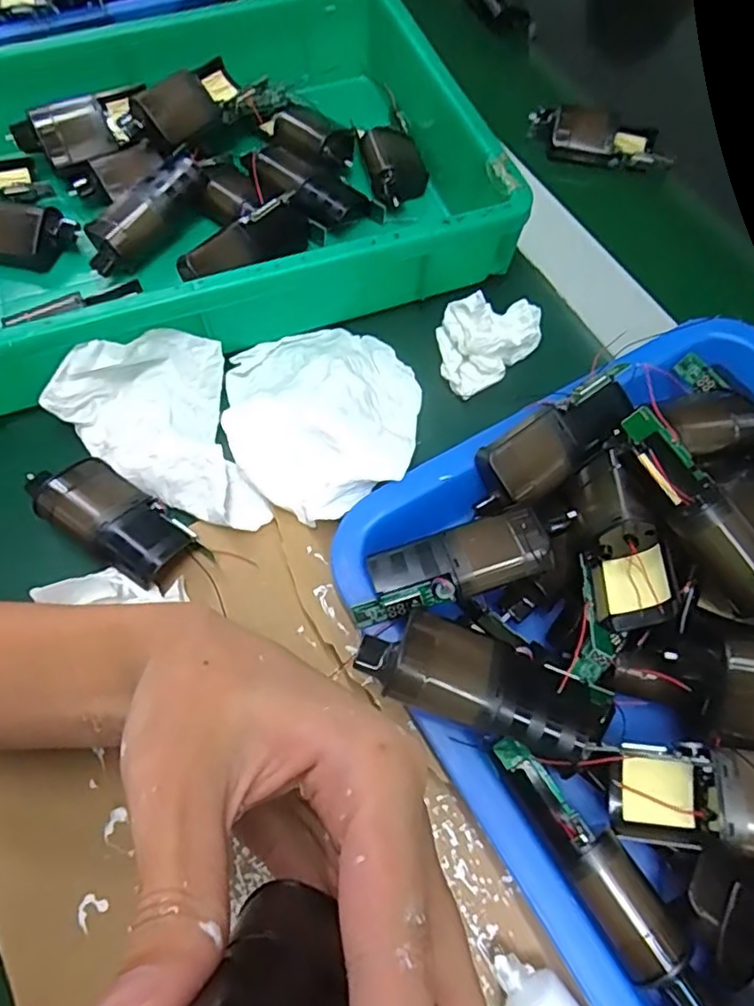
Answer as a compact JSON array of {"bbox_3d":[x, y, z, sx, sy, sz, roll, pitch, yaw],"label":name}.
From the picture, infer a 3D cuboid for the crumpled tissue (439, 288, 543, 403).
[{"bbox_3d":[0.065,-0.091,0.337,0.059,0.032,0.041,-14,66,-7],"label":"crumpled tissue"}]

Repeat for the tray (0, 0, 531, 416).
[{"bbox_3d":[-0.131,-0.190,0.363,0.367,0.060,0.246,-17,66,-9],"label":"tray"}]

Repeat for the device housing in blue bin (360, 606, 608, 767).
[{"bbox_3d":[0.039,0.069,0.237,0.090,0.026,0.036,19,66,8],"label":"device housing in blue bin"}]

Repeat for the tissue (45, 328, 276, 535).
[{"bbox_3d":[-0.106,-0.030,0.302,0.084,0.037,0.106,-24,67,-12],"label":"tissue"}]

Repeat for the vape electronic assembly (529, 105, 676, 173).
[{"bbox_3d":[0.157,-0.256,0.432,0.096,0.025,0.033,9,65,3],"label":"vape electronic assembly"}]

